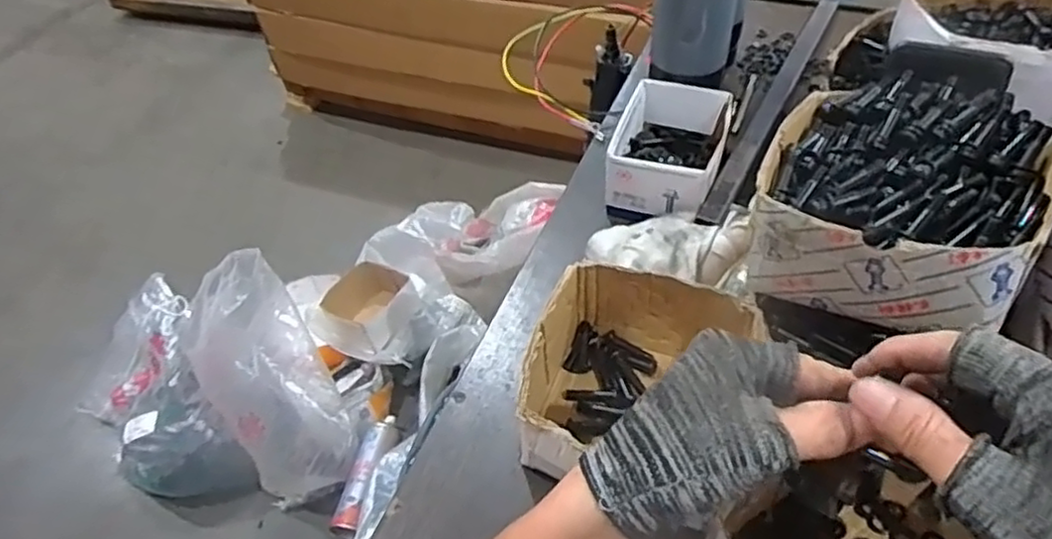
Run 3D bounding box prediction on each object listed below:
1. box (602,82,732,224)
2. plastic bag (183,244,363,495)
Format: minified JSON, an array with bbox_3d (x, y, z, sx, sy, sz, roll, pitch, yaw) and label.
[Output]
[{"bbox_3d":[0.130,-0.109,0.622,0.087,0.059,0.141,13,52,17],"label":"box"},{"bbox_3d":[-0.401,0.174,1.077,0.170,0.296,0.254,-30,52,-18],"label":"plastic bag"}]

